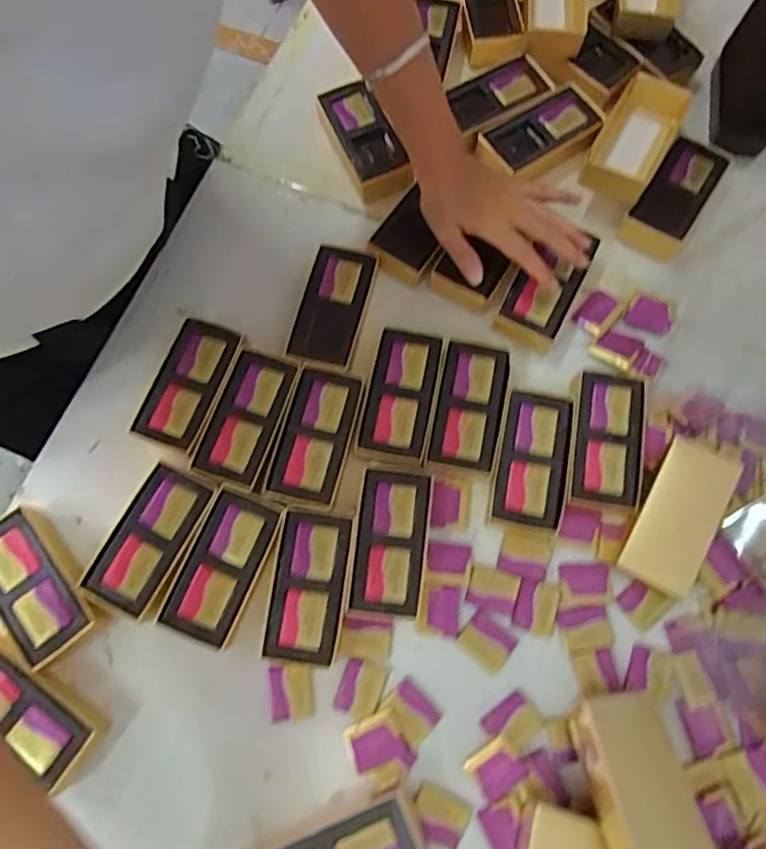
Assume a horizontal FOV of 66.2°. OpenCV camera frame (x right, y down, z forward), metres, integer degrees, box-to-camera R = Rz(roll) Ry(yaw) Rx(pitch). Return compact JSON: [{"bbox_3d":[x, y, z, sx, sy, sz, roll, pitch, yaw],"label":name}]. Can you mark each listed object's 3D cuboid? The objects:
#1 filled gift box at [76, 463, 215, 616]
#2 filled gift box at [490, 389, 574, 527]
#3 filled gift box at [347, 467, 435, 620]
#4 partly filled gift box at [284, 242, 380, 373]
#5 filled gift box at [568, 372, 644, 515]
[{"bbox_3d":[-0.182,0.093,0.472,0.057,0.033,0.114,27,75,7],"label":"filled gift box"},{"bbox_3d":[0.122,0.031,0.489,0.056,0.027,0.108,10,74,2],"label":"filled gift box"},{"bbox_3d":[0.006,0.096,0.471,0.057,0.030,0.110,7,73,1],"label":"filled gift box"},{"bbox_3d":[-0.043,-0.100,0.529,0.057,0.035,0.116,13,74,3],"label":"partly filled gift box"},{"bbox_3d":[0.185,0.015,0.492,0.057,0.022,0.117,9,74,2],"label":"filled gift box"}]

